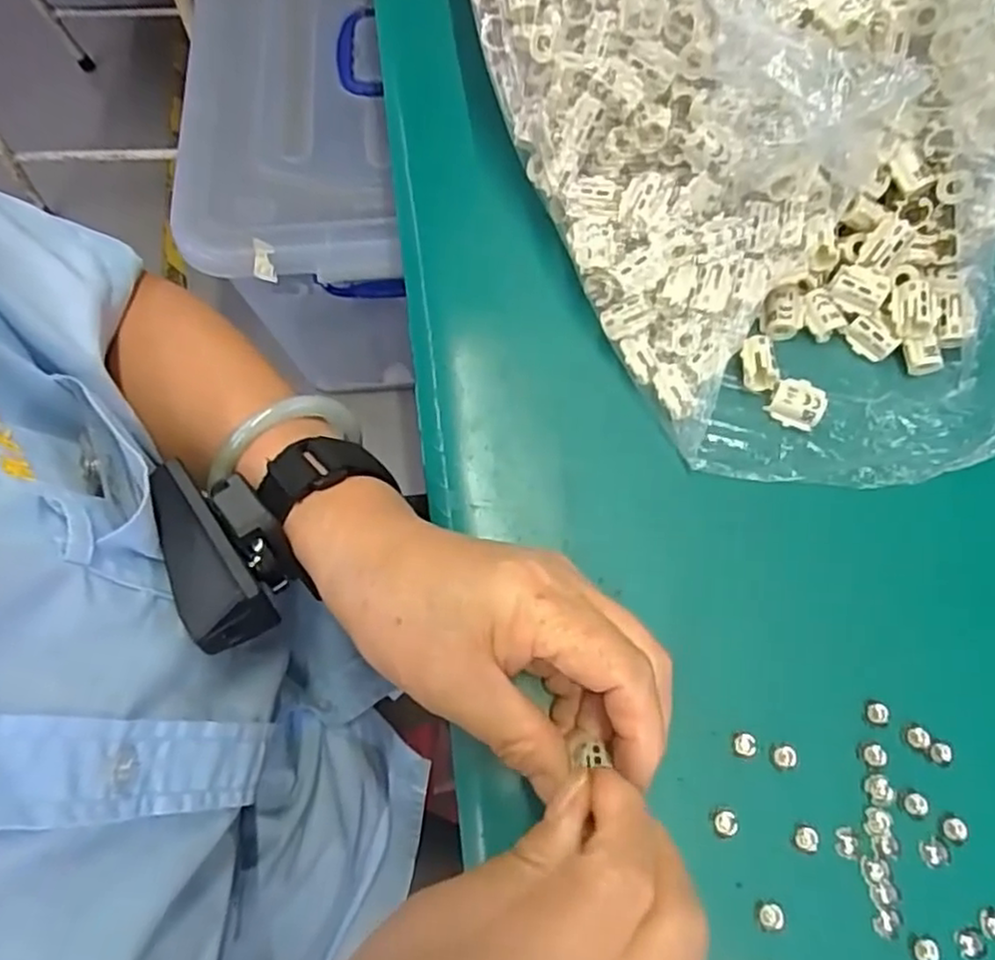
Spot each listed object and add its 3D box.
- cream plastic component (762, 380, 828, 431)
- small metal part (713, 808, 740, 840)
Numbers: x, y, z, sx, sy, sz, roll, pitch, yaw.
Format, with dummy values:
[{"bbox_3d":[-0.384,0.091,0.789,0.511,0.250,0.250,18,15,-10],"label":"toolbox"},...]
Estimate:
[{"bbox_3d":[0.131,-0.033,0.307,0.021,0.012,0.017,31,73,12],"label":"cream plastic component"},{"bbox_3d":[0.083,0.124,0.253,0.009,0.004,0.010,-14,72,-5],"label":"small metal part"}]

